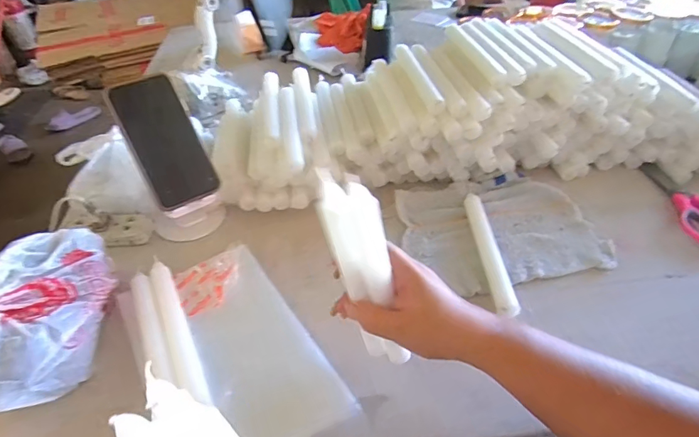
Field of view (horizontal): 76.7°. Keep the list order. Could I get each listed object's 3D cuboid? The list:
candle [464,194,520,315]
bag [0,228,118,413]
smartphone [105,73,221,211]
[{"bbox_3d":[0.168,0.038,0.538,0.022,0.020,0.197,-2,42,1],"label":"candle"},{"bbox_3d":[-0.309,0.097,0.439,0.105,0.079,0.203,-2,42,0],"label":"bag"},{"bbox_3d":[-0.219,-0.092,0.528,0.074,0.153,0.012,-26,5,-24],"label":"smartphone"}]

